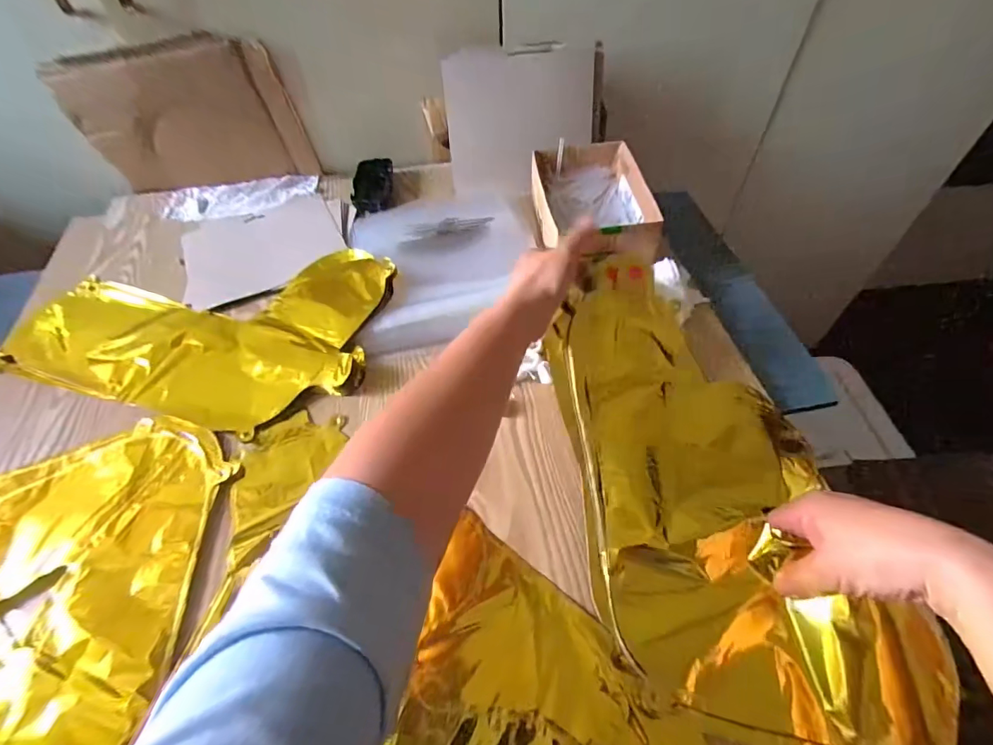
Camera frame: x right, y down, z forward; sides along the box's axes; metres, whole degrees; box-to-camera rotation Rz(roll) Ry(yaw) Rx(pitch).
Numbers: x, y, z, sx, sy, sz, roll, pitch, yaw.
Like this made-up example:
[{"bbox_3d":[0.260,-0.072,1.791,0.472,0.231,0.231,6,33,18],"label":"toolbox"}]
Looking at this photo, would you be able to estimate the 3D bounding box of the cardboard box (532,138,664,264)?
[{"bbox_3d":[0.120,-0.223,0.607,0.143,0.057,0.200,-2,53,2],"label":"cardboard box"}]

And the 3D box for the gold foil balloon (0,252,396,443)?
[{"bbox_3d":[-0.334,-0.050,0.512,0.403,0.027,0.228,2,54,5],"label":"gold foil balloon"}]

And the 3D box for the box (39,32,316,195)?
[{"bbox_3d":[-0.424,-0.347,0.644,0.287,0.173,0.019,-8,44,-6],"label":"box"}]

